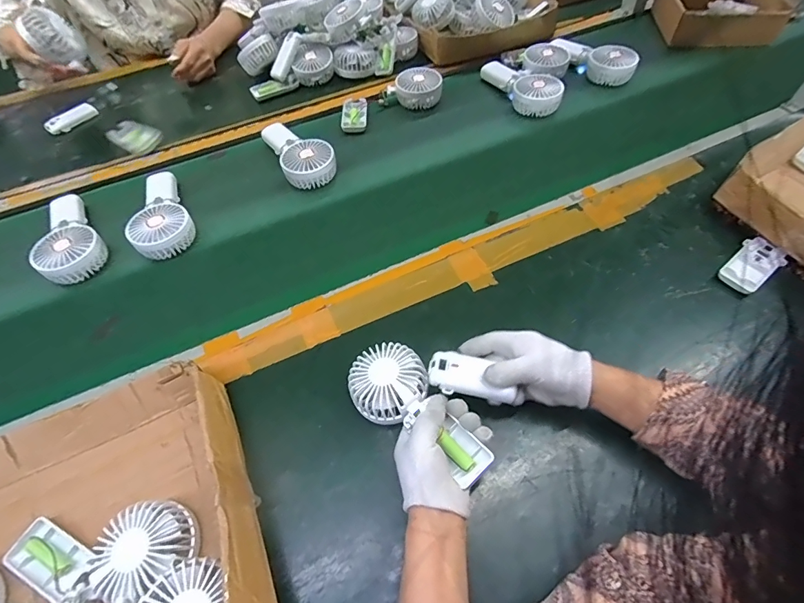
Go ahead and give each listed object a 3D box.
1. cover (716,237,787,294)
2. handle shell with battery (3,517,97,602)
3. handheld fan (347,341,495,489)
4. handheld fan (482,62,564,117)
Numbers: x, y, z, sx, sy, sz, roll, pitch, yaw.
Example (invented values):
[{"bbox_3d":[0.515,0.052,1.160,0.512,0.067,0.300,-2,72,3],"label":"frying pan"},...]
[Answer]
[{"bbox_3d":[0.471,-0.050,0.576,0.090,0.018,0.051,-30,61,-18],"label":"cover"},{"bbox_3d":[-0.340,0.250,0.414,0.088,0.017,0.045,22,59,15],"label":"handle shell with battery"},{"bbox_3d":[0.018,0.114,0.455,0.080,0.030,0.178,-40,61,-22],"label":"handheld fan"},{"bbox_3d":[0.231,-0.416,0.826,0.083,0.054,0.181,-22,58,-13],"label":"handheld fan"}]

